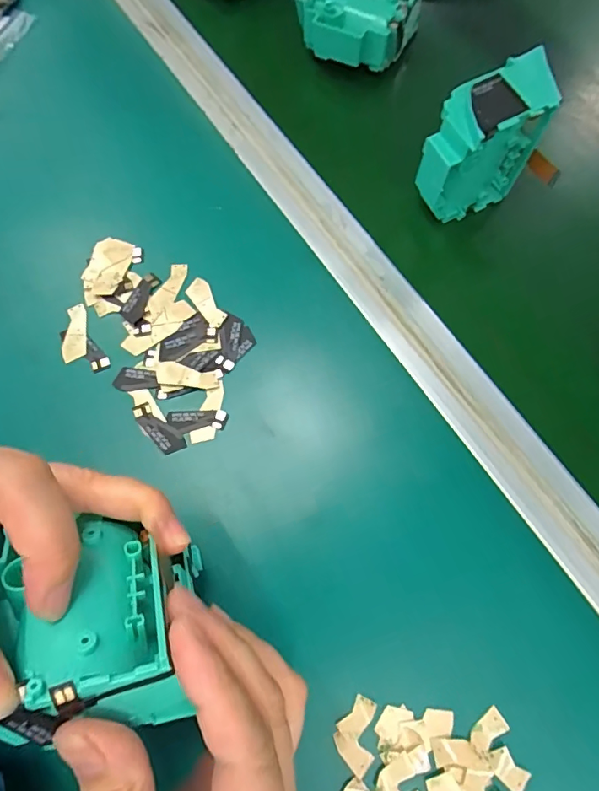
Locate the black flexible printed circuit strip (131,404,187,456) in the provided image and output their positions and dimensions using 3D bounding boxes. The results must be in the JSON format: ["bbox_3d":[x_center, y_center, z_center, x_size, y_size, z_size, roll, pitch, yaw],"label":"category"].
[{"bbox_3d":[-0.082,0.019,0.272,0.013,0.004,0.037,-42,77,-9],"label":"black flexible printed circuit strip"}]

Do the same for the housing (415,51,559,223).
[{"bbox_3d":[0.108,-0.149,0.286,0.075,0.074,0.038,-27,75,-5],"label":"housing"}]

